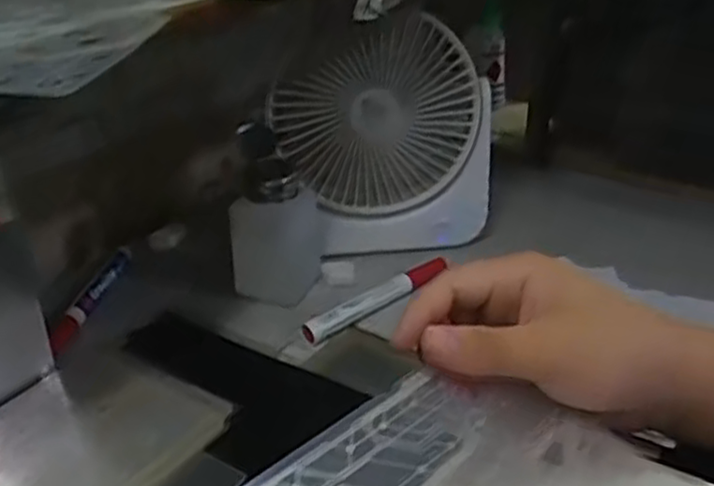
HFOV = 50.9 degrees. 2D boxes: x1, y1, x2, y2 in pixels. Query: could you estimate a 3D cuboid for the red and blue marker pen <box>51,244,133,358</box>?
[{"bbox_3d":[-0.199,0.041,0.560,0.014,0.015,0.130,2,29,7],"label":"red and blue marker pen"}]

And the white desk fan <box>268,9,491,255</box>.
[{"bbox_3d":[0.019,-0.080,0.586,0.164,0.179,0.073,-9,30,-14],"label":"white desk fan"}]

